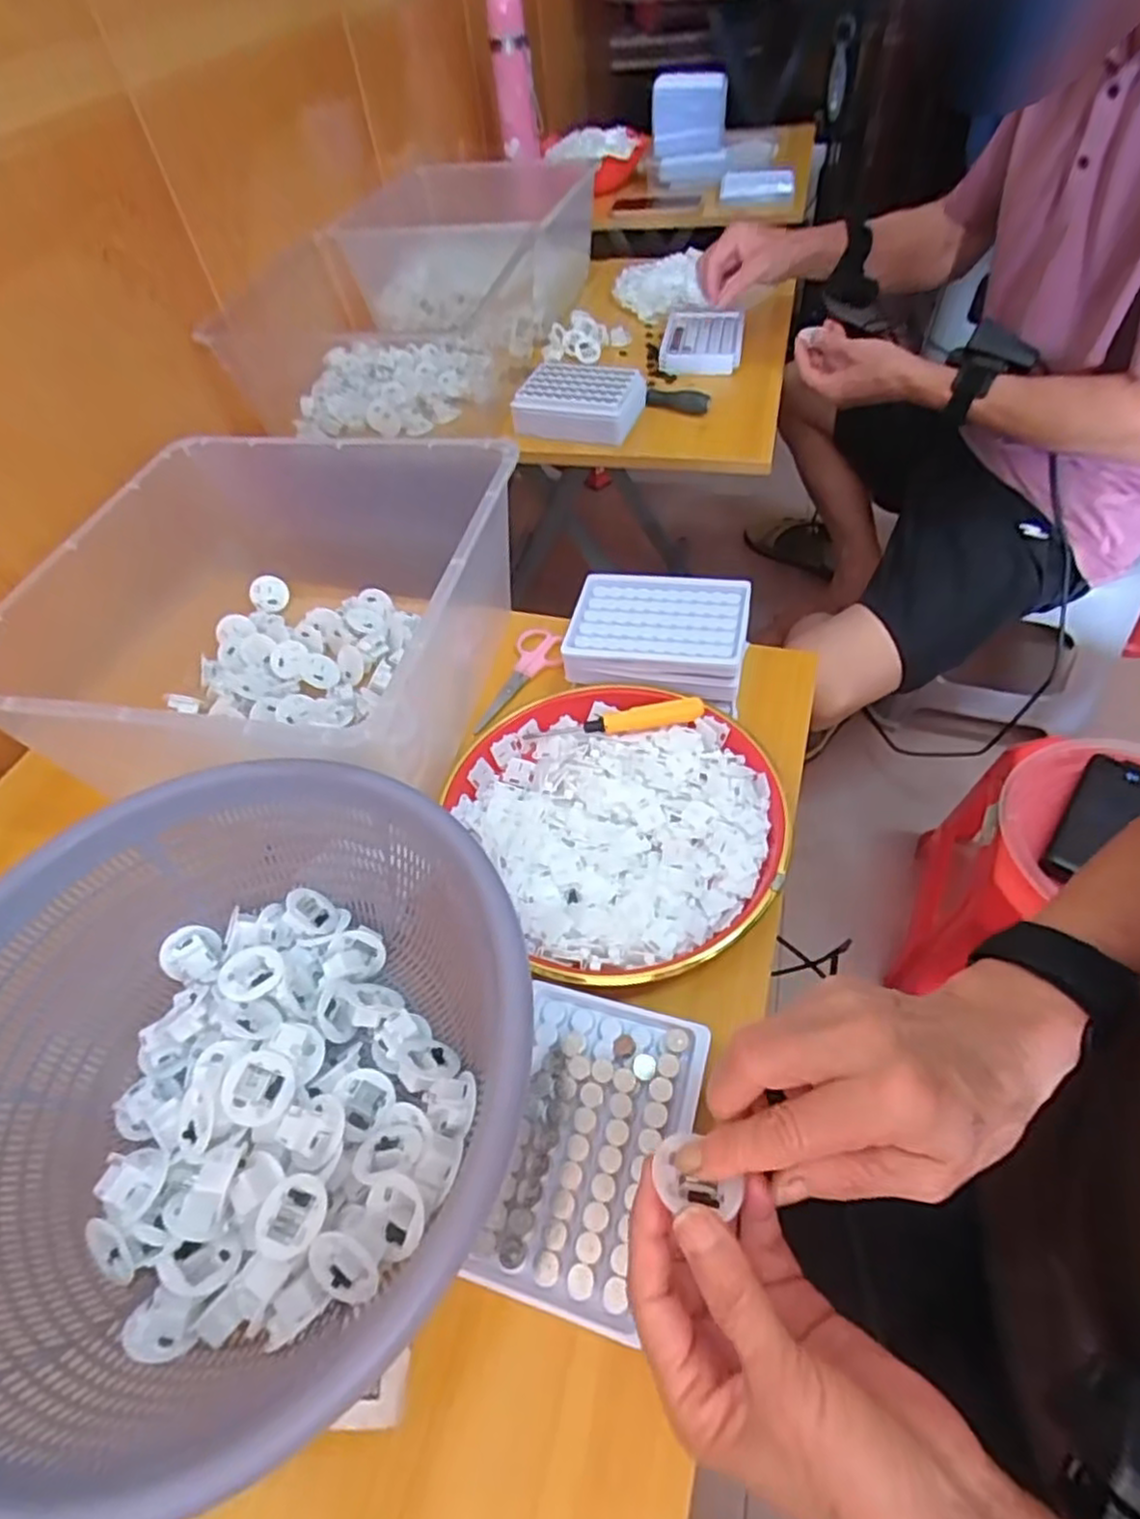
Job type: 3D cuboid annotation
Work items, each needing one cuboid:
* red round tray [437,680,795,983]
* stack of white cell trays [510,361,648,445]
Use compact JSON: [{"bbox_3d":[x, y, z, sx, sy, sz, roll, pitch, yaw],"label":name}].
[{"bbox_3d":[0.035,0.033,0.459,0.186,0.023,0.215,-26,54,-14],"label":"red round tray"},{"bbox_3d":[0.012,-0.401,0.793,0.135,0.044,0.090,8,54,12],"label":"stack of white cell trays"}]

